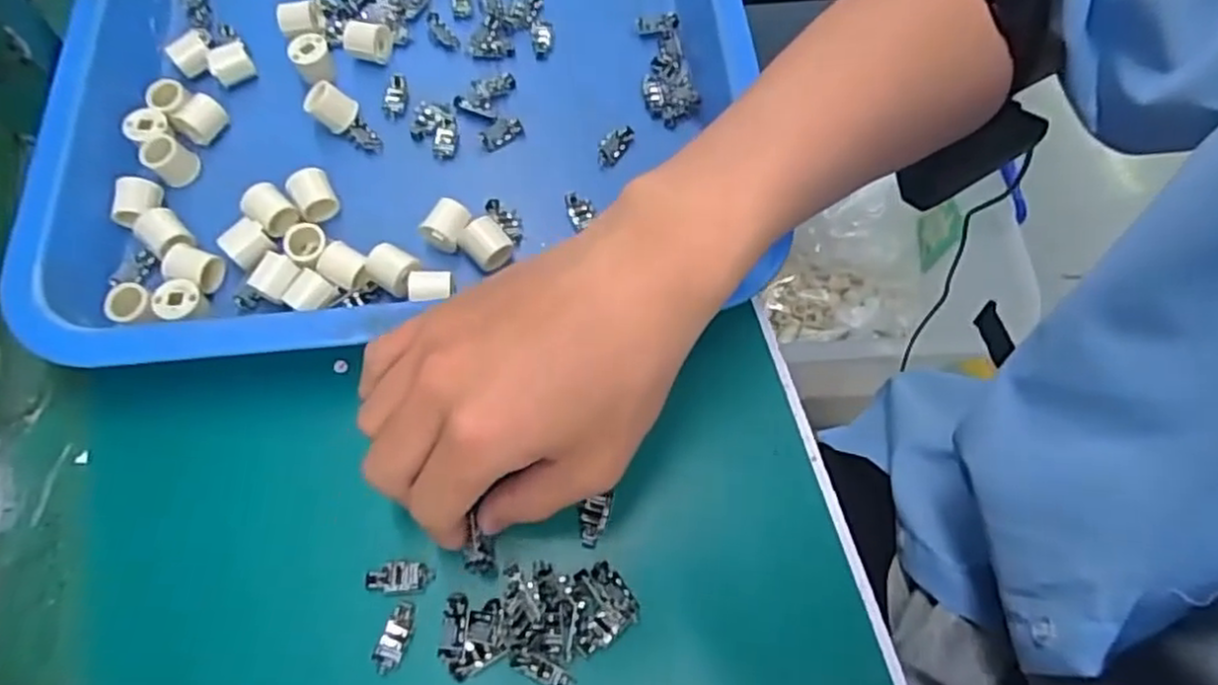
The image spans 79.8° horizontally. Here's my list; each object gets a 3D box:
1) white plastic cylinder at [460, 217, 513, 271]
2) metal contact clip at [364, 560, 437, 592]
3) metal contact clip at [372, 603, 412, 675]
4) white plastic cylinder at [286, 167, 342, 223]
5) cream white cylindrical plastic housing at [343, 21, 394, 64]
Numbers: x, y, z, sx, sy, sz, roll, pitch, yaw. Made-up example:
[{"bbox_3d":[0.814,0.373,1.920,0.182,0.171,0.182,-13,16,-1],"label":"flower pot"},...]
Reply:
[{"bbox_3d":[-0.058,-0.046,0.343,0.022,0.016,0.018,32,69,13],"label":"white plastic cylinder"},{"bbox_3d":[-0.084,0.095,0.294,0.025,0.008,0.012,0,65,0],"label":"metal contact clip"},{"bbox_3d":[-0.084,0.115,0.285,0.010,0.004,0.026,15,66,7],"label":"metal contact clip"},{"bbox_3d":[-0.143,-0.070,0.354,0.019,0.019,0.022,-29,69,-13],"label":"white plastic cylinder"},{"bbox_3d":[-0.130,-0.161,0.390,0.024,0.013,0.016,4,66,2],"label":"cream white cylindrical plastic housing"}]

